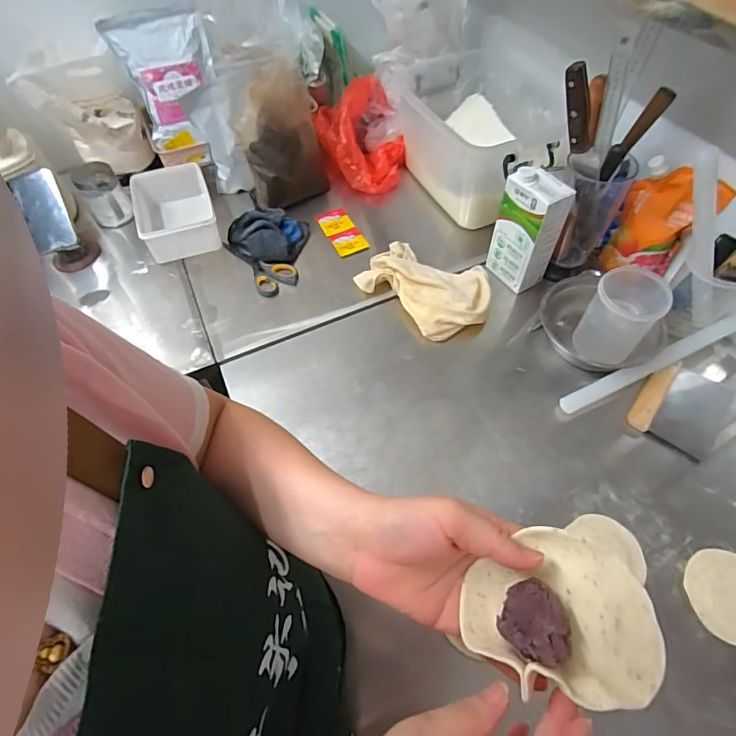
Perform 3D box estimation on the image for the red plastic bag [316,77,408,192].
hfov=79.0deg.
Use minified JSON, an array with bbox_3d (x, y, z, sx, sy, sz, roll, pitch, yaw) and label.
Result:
[{"bbox_3d":[-0.018,-0.529,1.019,0.190,0.130,0.244,-10,57,-3],"label":"red plastic bag"}]

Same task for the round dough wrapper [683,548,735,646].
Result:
[{"bbox_3d":[0.441,0.277,0.544,0.096,0.006,0.098,-6,61,11],"label":"round dough wrapper"}]

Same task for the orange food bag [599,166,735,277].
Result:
[{"bbox_3d":[0.486,-0.237,0.749,0.127,0.192,0.037,34,65,22],"label":"orange food bag"}]

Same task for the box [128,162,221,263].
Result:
[{"bbox_3d":[-0.405,-0.330,0.949,0.145,0.086,0.228,-19,58,-9],"label":"box"}]

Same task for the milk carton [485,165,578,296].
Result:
[{"bbox_3d":[0.273,-0.235,0.772,0.064,0.193,0.104,-32,61,-17],"label":"milk carton"}]

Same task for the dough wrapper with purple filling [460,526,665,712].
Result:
[{"bbox_3d":[0.107,0.139,0.255,0.096,0.035,0.082,4,56,5],"label":"dough wrapper with purple filling"}]

